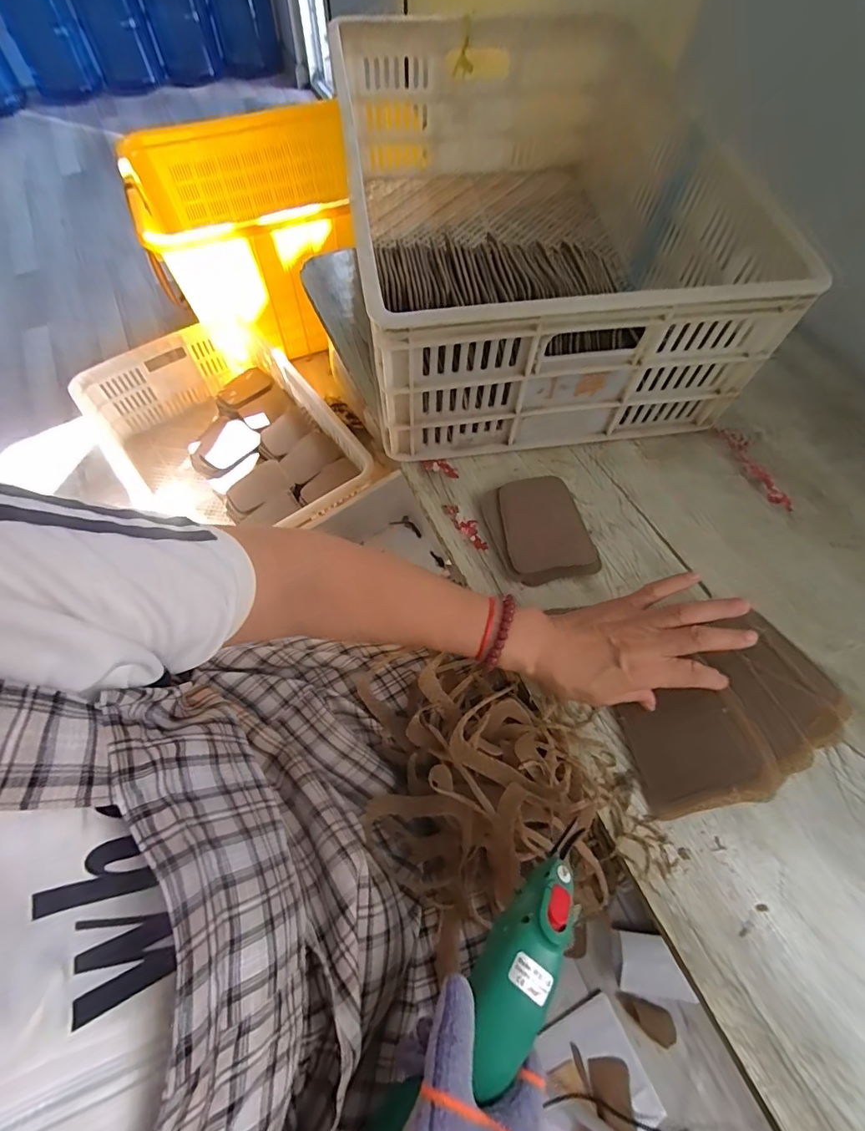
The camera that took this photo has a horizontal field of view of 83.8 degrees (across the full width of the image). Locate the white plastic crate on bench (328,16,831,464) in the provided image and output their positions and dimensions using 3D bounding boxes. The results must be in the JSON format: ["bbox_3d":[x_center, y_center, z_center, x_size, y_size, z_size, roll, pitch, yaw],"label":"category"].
[{"bbox_3d":[0.107,-0.473,0.636,0.423,0.185,0.666,-9,63,-6],"label":"white plastic crate on bench"}]

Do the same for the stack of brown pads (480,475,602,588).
[{"bbox_3d":[0.108,-0.039,0.502,0.088,0.030,0.116,-14,64,-9],"label":"stack of brown pads"}]

